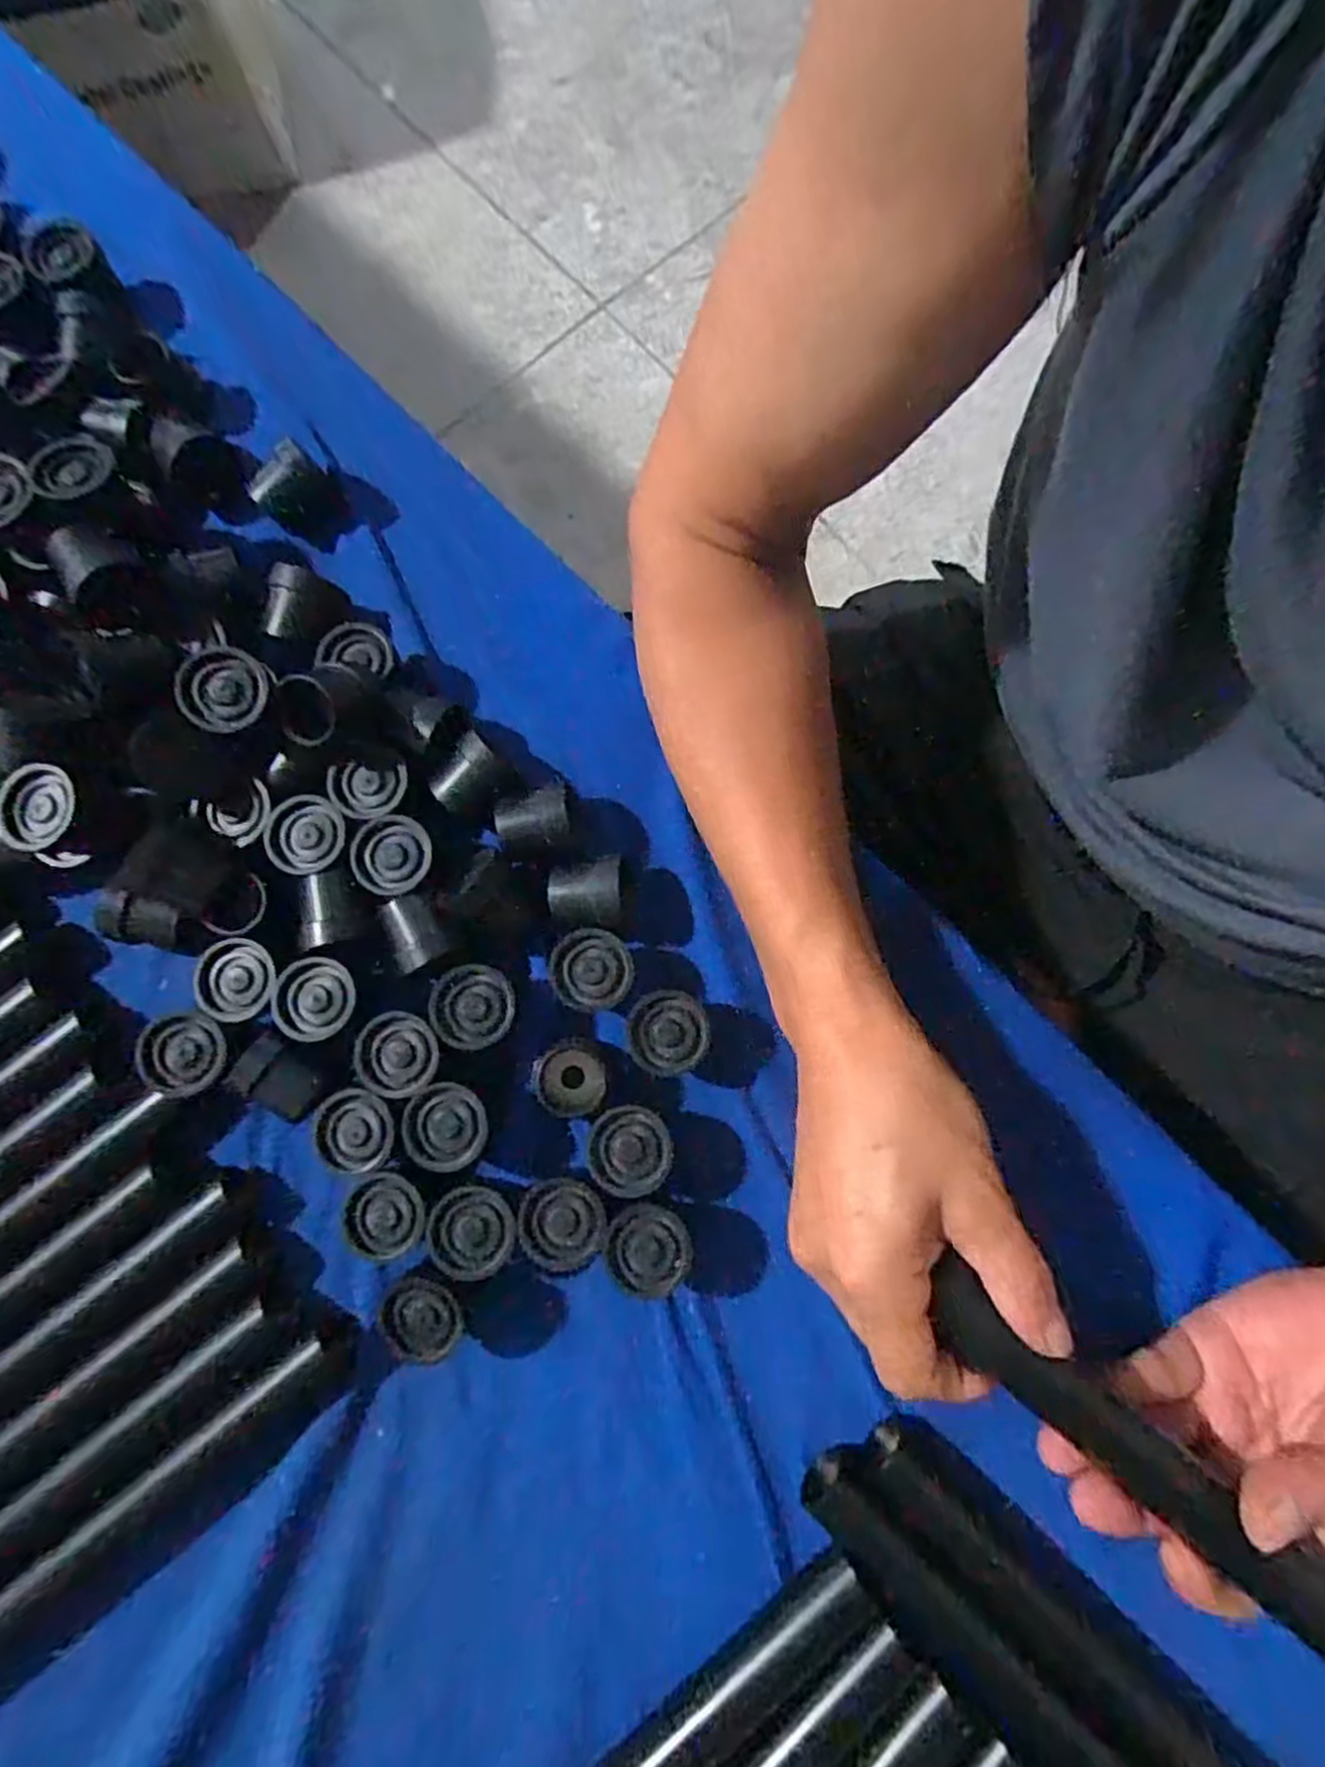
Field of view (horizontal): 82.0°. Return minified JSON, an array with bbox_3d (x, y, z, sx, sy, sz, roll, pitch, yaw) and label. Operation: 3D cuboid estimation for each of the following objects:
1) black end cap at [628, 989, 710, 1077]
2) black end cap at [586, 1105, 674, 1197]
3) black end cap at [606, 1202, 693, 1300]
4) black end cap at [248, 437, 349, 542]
[{"bbox_3d":[0.002,0.065,0.336,0.033,0.030,0.034,9,81,3],"label":"black end cap"},{"bbox_3d":[-0.014,0.113,0.329,0.035,0.030,0.034,0,81,1],"label":"black end cap"},{"bbox_3d":[-0.006,0.151,0.322,0.034,0.031,0.036,0,81,1],"label":"black end cap"},{"bbox_3d":[-0.177,-0.190,0.373,0.029,0.031,0.034,37,83,7],"label":"black end cap"}]

